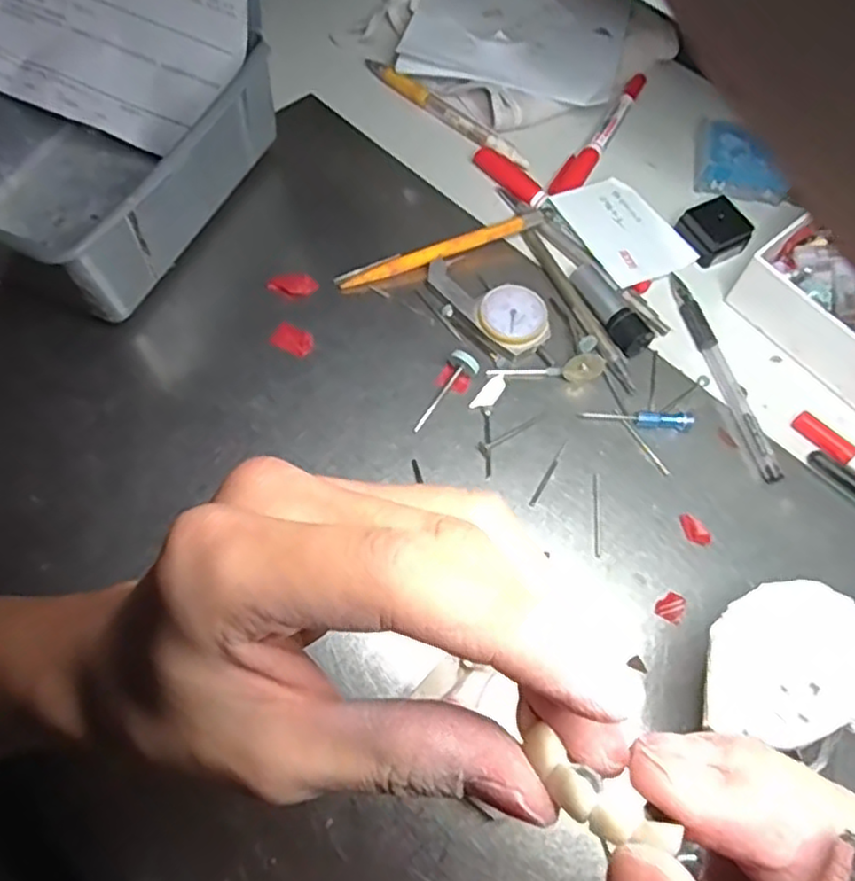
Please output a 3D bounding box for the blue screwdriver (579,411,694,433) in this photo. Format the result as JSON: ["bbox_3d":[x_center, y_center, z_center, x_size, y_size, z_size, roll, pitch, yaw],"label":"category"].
[{"bbox_3d":[0.111,-0.012,0.359,0.058,0.007,0.008,6,65,2],"label":"blue screwdriver"}]

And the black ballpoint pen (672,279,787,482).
[{"bbox_3d":[0.162,-0.038,0.372,0.012,0.009,0.131,-12,66,-6],"label":"black ballpoint pen"}]

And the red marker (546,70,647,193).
[{"bbox_3d":[0.114,-0.202,0.451,0.017,0.010,0.131,28,68,11],"label":"red marker"}]

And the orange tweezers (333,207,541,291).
[{"bbox_3d":[0.011,-0.111,0.396,0.126,0.009,0.010,-23,67,-11],"label":"orange tweezers"}]

